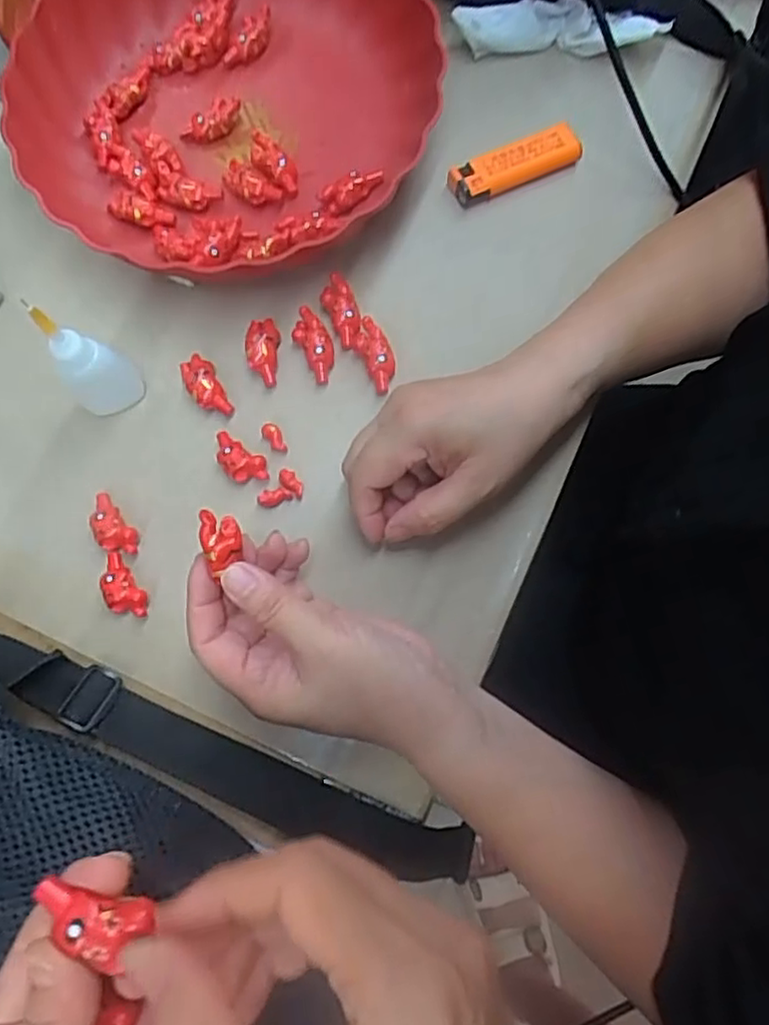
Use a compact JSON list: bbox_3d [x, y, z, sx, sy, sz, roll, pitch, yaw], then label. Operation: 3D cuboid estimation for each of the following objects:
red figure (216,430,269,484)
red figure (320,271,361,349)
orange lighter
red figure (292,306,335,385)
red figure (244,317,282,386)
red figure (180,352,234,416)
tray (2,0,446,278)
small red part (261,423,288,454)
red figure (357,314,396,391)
[{"bbox_3d":[-0.080,-0.028,0.364,0.038,0.014,0.018,35,81,9],"label":"red figure"},{"bbox_3d":[-0.024,-0.116,0.389,0.017,0.013,0.041,-24,78,-4],"label":"red figure"},{"bbox_3d":[0.080,-0.210,0.407,0.082,0.017,0.022,-27,78,-4],"label":"orange lighter"},{"bbox_3d":[-0.039,-0.094,0.378,0.019,0.009,0.042,-19,90,-5],"label":"red figure"},{"bbox_3d":[-0.068,-0.091,0.381,0.018,0.014,0.038,-2,77,1],"label":"red figure"},{"bbox_3d":[-0.100,-0.071,0.376,0.018,0.012,0.039,-25,78,-4],"label":"red figure"},{"bbox_3d":[-0.092,-0.243,0.397,0.233,0.043,0.235,14,78,4],"label":"tray"},{"bbox_3d":[-0.061,-0.040,0.371,0.011,0.008,0.018,-21,78,-6],"label":"small red part"},{"bbox_3d":[-0.004,-0.087,0.379,0.017,0.018,0.041,-25,78,-4],"label":"red figure"}]

